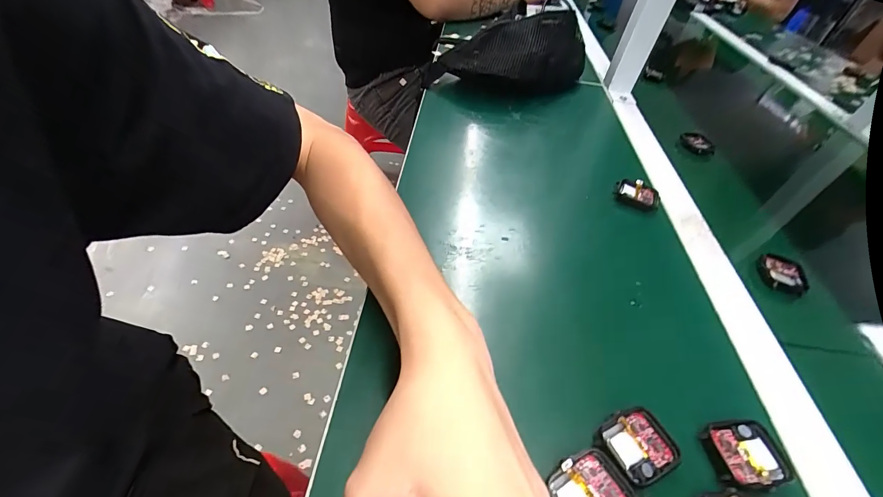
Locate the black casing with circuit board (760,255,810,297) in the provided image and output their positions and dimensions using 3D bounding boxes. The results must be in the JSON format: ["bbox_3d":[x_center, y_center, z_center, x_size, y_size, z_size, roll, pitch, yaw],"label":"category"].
[{"bbox_3d":[0.325,0.024,0.357,0.035,0.011,0.038,20,47,10],"label":"black casing with circuit board"}]

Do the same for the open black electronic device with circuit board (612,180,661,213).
[{"bbox_3d":[0.223,-0.062,0.425,0.047,0.015,0.036,30,49,18],"label":"open black electronic device with circuit board"}]

